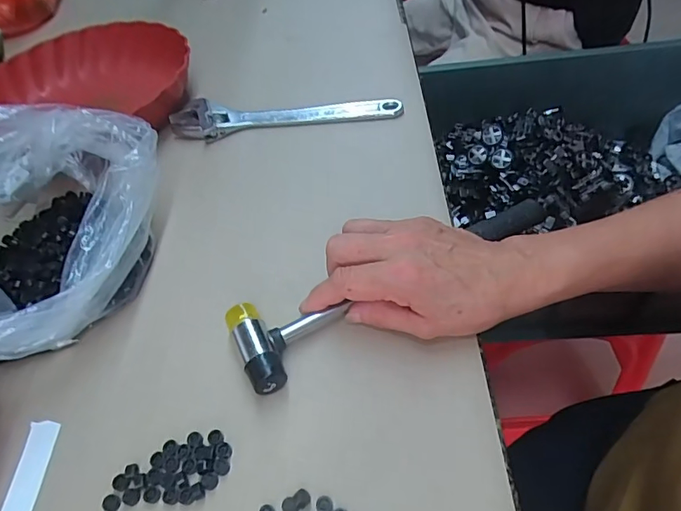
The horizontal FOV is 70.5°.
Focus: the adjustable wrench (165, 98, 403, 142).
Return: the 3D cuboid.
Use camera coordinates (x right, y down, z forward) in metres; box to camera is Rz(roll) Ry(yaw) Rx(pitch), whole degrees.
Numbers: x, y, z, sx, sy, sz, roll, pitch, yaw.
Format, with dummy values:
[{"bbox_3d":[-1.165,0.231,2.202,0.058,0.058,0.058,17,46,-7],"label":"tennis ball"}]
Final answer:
[{"bbox_3d":[-0.059,-0.147,0.503,0.239,0.017,0.048,-3,50,4],"label":"adjustable wrench"}]

